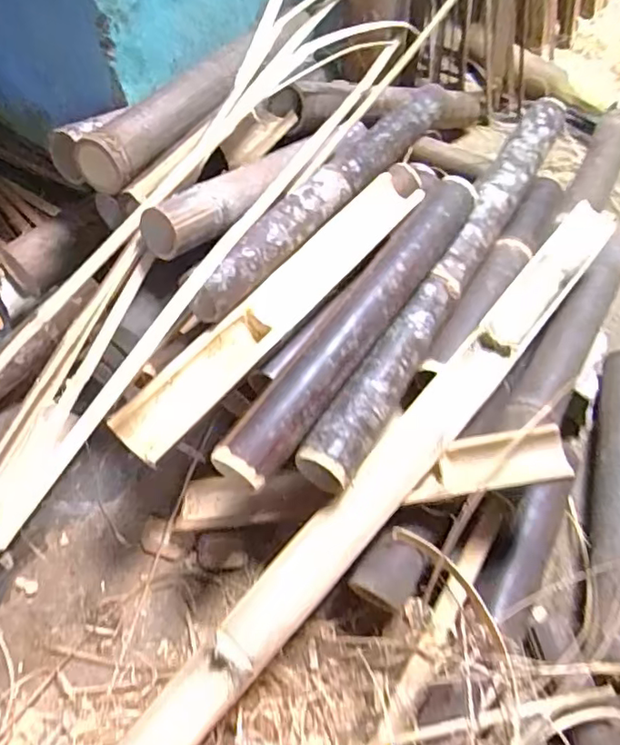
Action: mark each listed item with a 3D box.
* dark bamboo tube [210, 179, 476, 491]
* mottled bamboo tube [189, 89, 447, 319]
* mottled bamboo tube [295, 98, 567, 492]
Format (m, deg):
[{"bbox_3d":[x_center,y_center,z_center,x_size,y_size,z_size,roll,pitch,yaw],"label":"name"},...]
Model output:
[{"bbox_3d":[0.056,-0.061,0.642,0.062,0.073,0.464,30,60,19],"label":"dark bamboo tube"},{"bbox_3d":[0.033,-0.246,0.749,0.054,0.053,0.528,30,58,19],"label":"mottled bamboo tube"},{"bbox_3d":[0.190,-0.148,0.736,0.069,0.062,0.709,27,59,17],"label":"mottled bamboo tube"}]

